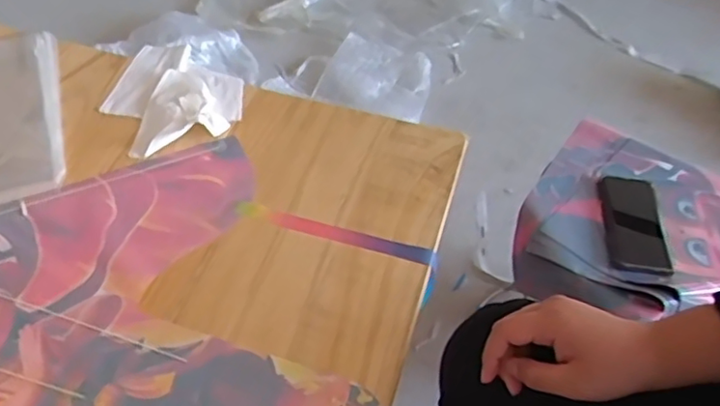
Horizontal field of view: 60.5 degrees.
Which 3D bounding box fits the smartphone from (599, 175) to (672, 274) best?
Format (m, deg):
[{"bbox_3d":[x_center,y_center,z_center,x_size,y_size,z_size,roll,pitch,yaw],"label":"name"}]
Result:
[{"bbox_3d":[0.378,0.027,0.855,0.078,0.012,0.179,8,49,5],"label":"smartphone"}]

